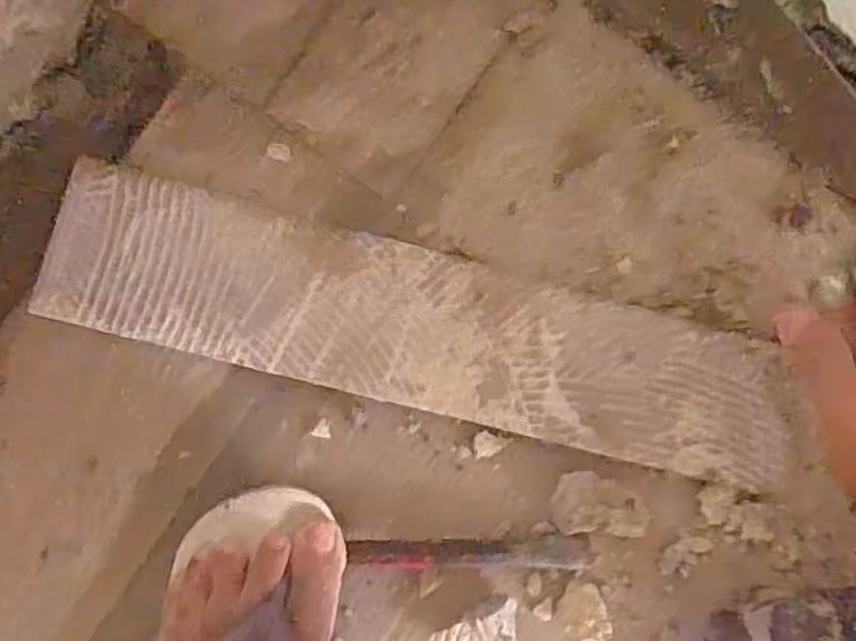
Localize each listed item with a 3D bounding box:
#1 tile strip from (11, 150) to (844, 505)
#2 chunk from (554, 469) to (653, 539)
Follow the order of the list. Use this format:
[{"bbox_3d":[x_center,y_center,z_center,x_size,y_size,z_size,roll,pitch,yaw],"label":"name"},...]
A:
[{"bbox_3d":[0.014,0.009,0.464,0.480,0.008,0.096,14,81,-4],"label":"tile strip"},{"bbox_3d":[0.109,0.114,0.469,0.056,0.035,0.036,-1,90,-6],"label":"chunk"}]

